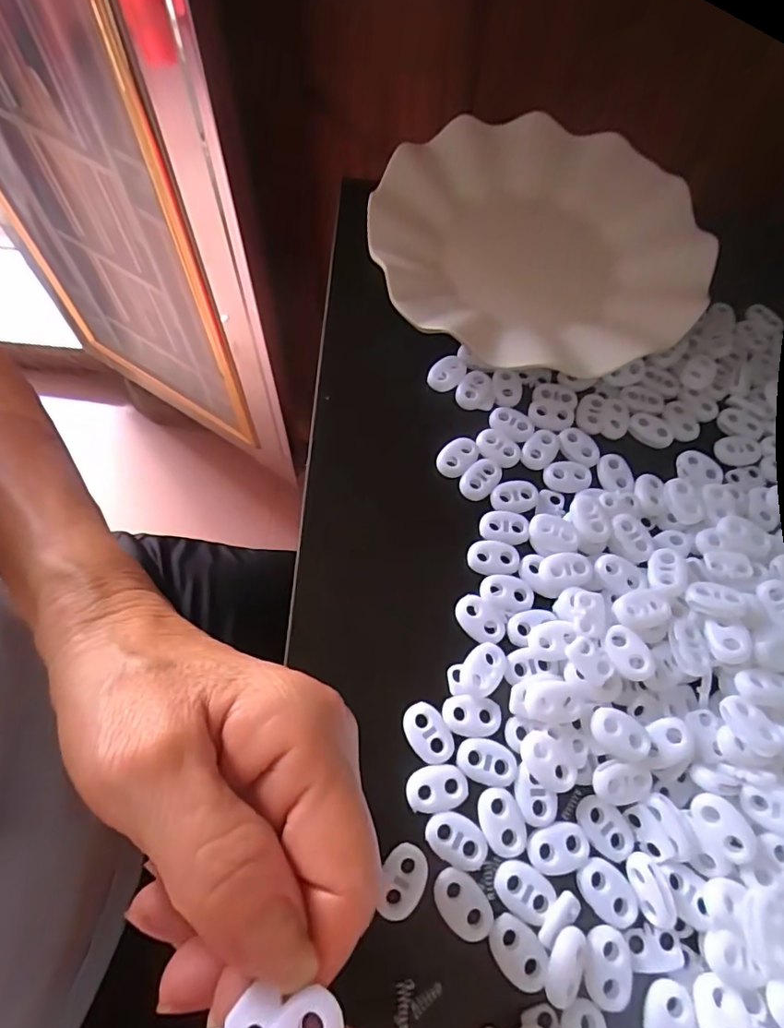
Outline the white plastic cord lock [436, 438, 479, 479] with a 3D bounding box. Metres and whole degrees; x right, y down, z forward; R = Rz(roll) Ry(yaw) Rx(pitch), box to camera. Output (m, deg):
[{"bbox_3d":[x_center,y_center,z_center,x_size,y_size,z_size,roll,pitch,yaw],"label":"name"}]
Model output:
[{"bbox_3d":[0.032,-0.027,0.254,0.015,0.007,0.021,43,72,15],"label":"white plastic cord lock"}]

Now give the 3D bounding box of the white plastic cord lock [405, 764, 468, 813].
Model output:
[{"bbox_3d":[0.017,0.101,0.196,0.022,0.004,0.015,-4,67,-4],"label":"white plastic cord lock"}]

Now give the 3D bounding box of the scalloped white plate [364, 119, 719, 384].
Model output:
[{"bbox_3d":[0.082,-0.169,0.312,0.177,0.033,0.206,12,67,3],"label":"scalloped white plate"}]

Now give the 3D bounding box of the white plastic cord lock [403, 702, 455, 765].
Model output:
[{"bbox_3d":[0.014,0.083,0.203,0.015,0.004,0.023,-31,72,-14],"label":"white plastic cord lock"}]

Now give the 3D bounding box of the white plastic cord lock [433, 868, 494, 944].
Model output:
[{"bbox_3d":[0.024,0.134,0.182,0.016,0.004,0.023,-34,72,-15],"label":"white plastic cord lock"}]

